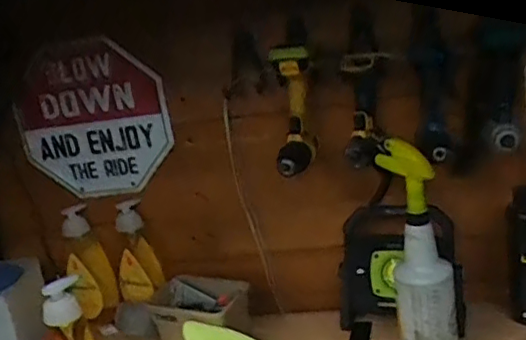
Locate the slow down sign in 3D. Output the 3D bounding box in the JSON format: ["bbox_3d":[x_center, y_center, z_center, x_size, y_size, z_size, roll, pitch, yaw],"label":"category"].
[{"bbox_3d":[-0.322,-0.096,1.143,0.292,0.289,0.018,35,15,-1],"label":"slow down sign"}]

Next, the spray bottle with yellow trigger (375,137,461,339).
[{"bbox_3d":[0.227,0.127,0.872,0.080,0.327,0.092,-15,17,-16],"label":"spray bottle with yellow trigger"}]

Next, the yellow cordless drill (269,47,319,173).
[{"bbox_3d":[0.049,-0.103,0.975,0.066,0.192,0.178,-8,17,8],"label":"yellow cordless drill"}]

